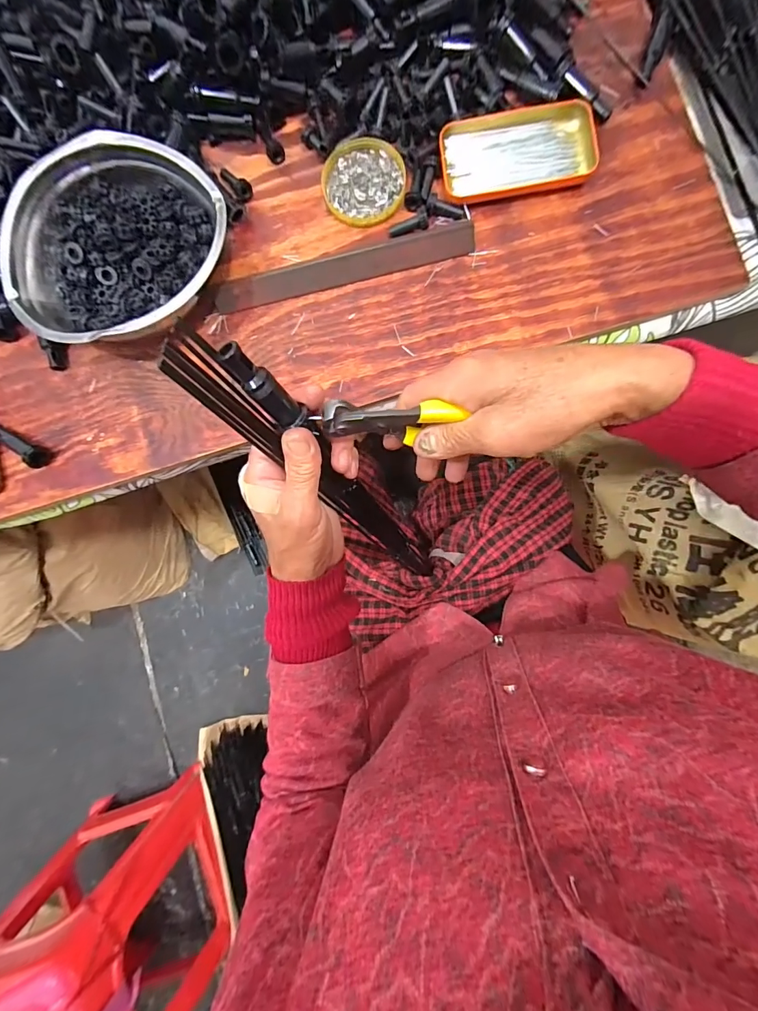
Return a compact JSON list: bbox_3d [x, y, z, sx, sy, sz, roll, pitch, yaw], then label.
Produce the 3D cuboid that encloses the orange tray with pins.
[{"bbox_3d":[0.133,-0.348,0.401,0.142,0.023,0.076,-9,85,5],"label":"orange tray with pins"}]

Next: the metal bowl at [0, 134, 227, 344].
[{"bbox_3d":[-0.252,-0.242,0.404,0.198,0.067,0.191,25,88,7],"label":"metal bowl"}]

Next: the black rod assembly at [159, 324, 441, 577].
[{"bbox_3d":[-0.024,-0.008,0.343,0.038,0.353,0.037,-42,57,1],"label":"black rod assembly"}]

